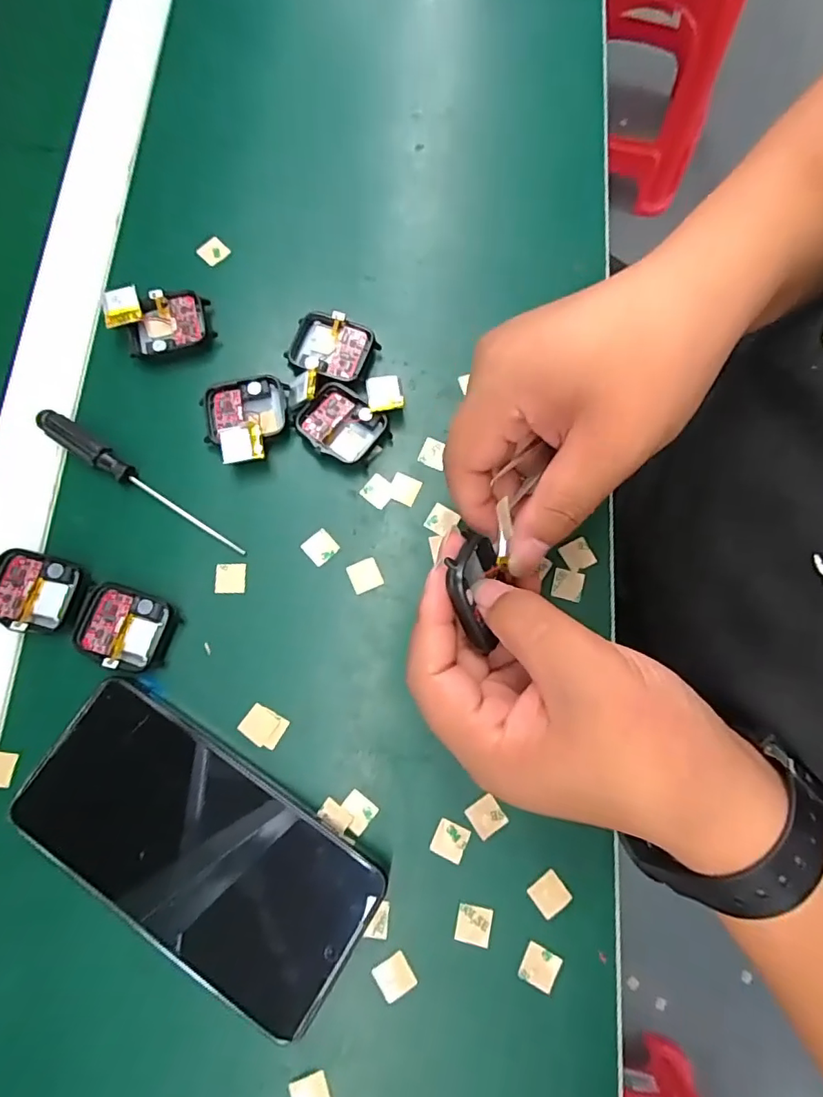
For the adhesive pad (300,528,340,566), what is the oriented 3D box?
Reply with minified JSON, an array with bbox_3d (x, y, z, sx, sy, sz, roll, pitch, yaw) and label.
[{"bbox_3d":[-0.048,-0.001,0.282,0.015,0.004,0.015,-41,81,-9],"label":"adhesive pad"}]

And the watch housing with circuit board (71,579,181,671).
[{"bbox_3d":[-0.142,0.039,0.267,0.047,0.009,0.037,17,77,3],"label":"watch housing with circuit board"}]

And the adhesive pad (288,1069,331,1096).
[{"bbox_3d":[-0.043,0.232,0.228,0.016,0.004,0.015,-17,78,-5],"label":"adhesive pad"}]

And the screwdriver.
[{"bbox_3d":[-0.144,-0.035,0.284,0.131,0.009,0.013,33,78,7],"label":"screwdriver"}]

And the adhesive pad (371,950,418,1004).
[{"bbox_3d":[-0.007,0.189,0.237,0.015,0.004,0.016,-32,79,-8],"label":"adhesive pad"}]

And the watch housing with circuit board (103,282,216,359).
[{"bbox_3d":[-0.142,-0.128,0.303,0.054,0.015,0.038,-10,77,-3],"label":"watch housing with circuit board"}]

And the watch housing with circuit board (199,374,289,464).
[{"bbox_3d":[-0.090,-0.069,0.290,0.043,0.014,0.051,-5,77,-2],"label":"watch housing with circuit board"}]

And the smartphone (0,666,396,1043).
[{"bbox_3d":[-0.096,0.134,0.243,0.159,0.017,0.078,32,78,6],"label":"smartphone"}]

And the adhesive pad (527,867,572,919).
[{"bbox_3d":[0.063,0.158,0.245,0.016,0.004,0.015,-36,80,-9],"label":"adhesive pad"}]

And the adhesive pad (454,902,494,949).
[{"bbox_3d":[0.028,0.170,0.242,0.016,0.004,0.015,14,77,3],"label":"adhesive pad"}]

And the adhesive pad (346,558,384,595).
[{"bbox_3d":[-0.024,0.014,0.279,0.016,0.004,0.016,-23,78,-6],"label":"adhesive pad"}]

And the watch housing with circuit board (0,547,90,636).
[{"bbox_3d":[-0.189,0.021,0.270,0.047,0.007,0.037,15,77,3],"label":"watch housing with circuit board"}]

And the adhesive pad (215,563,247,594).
[{"bbox_3d":[-0.094,0.015,0.279,0.015,0.004,0.015,-1,77,-1],"label":"adhesive pad"}]

